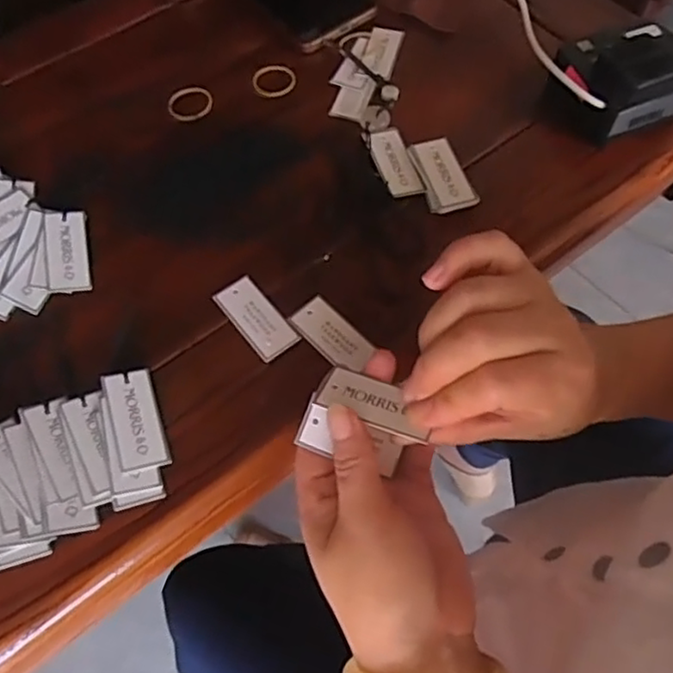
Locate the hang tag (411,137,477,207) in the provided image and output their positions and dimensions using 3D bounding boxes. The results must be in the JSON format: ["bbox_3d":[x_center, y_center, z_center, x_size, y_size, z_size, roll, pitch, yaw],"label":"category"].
[{"bbox_3d":[0.073,-0.110,0.436,0.027,0.007,0.054,-16,64,-8],"label":"hang tag"}]

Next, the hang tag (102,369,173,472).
[{"bbox_3d":[-0.112,0.046,0.365,0.027,0.004,0.057,-11,66,-20],"label":"hang tag"}]

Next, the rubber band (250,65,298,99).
[{"bbox_3d":[-0.047,-0.193,0.493,0.033,0.004,0.031,4,63,2],"label":"rubber band"}]

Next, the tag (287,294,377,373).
[{"bbox_3d":[-0.002,-0.001,0.393,0.026,0.004,0.056,-40,65,-18],"label":"tag"}]

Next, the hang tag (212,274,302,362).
[{"bbox_3d":[-0.049,-0.012,0.398,0.027,0.004,0.057,-35,68,-16],"label":"hang tag"}]

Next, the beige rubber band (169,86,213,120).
[{"bbox_3d":[-0.107,-0.172,0.484,0.034,0.005,0.029,-27,66,-13],"label":"beige rubber band"}]

